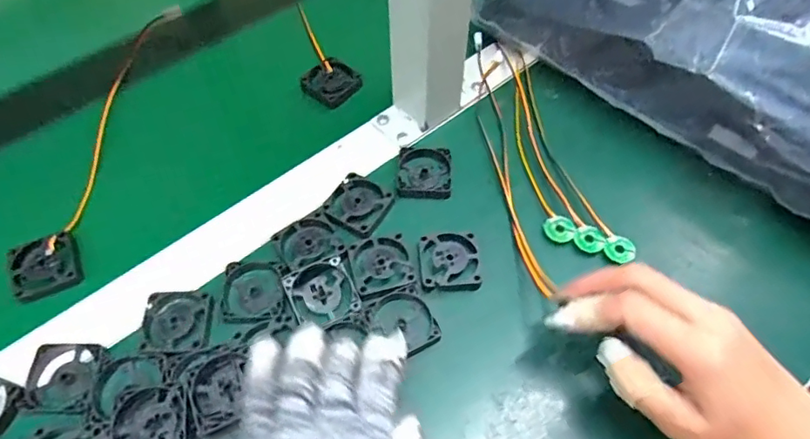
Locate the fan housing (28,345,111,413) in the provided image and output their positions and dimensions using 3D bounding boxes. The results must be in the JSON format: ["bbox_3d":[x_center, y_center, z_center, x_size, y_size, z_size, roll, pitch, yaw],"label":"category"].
[{"bbox_3d":[-0.204,0.095,0.322,0.042,0.005,0.040,1,58,1],"label":"fan housing"}]

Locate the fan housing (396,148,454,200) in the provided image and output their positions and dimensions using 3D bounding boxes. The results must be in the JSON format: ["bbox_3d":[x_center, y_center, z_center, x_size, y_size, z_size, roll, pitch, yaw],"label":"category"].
[{"bbox_3d":[0.015,-0.036,0.401,0.039,0.008,0.044,5,58,3],"label":"fan housing"}]

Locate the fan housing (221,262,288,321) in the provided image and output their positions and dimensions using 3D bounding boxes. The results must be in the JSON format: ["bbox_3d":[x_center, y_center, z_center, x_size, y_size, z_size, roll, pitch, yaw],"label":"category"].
[{"bbox_3d":[-0.098,0.046,0.351,0.042,0.005,0.038,-2,58,-1],"label":"fan housing"}]

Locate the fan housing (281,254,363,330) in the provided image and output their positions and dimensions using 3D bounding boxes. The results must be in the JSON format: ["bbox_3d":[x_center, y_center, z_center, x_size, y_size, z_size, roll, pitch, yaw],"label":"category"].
[{"bbox_3d":[-0.054,0.048,0.347,0.039,0.010,0.040,-24,80,-13],"label":"fan housing"}]

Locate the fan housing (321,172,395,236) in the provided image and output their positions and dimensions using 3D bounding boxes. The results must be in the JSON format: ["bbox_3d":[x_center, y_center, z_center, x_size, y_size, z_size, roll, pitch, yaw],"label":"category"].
[{"bbox_3d":[-0.033,-0.011,0.384,0.039,0.006,0.044,24,61,15],"label":"fan housing"}]

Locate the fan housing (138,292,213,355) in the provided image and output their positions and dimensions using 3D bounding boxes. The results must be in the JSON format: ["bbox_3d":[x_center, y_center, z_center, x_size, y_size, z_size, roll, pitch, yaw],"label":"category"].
[{"bbox_3d":[-0.143,0.064,0.337,0.041,0.004,0.041,-3,58,-2],"label":"fan housing"}]

